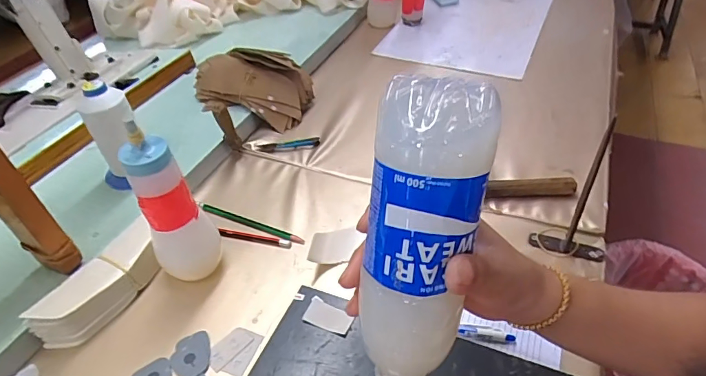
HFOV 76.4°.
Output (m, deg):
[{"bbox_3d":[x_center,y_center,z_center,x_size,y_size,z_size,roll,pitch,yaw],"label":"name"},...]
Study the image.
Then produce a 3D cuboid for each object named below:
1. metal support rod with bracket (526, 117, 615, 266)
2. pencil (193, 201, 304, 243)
[{"bbox_3d":[0.248,0.010,0.476,0.080,0.170,0.021,11,44,14],"label":"metal support rod with bracket"},{"bbox_3d":[-0.139,0.044,0.586,0.168,0.004,0.012,16,46,20],"label":"pencil"}]

